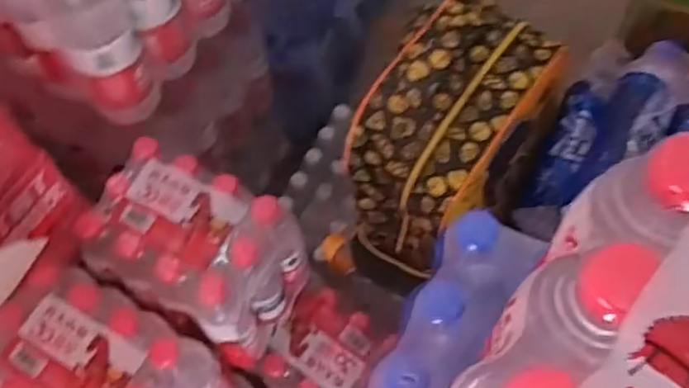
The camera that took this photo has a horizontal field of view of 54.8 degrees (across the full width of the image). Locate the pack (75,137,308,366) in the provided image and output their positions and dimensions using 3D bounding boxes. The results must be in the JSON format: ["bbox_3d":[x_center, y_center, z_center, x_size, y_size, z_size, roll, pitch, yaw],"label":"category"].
[{"bbox_3d":[-0.197,0.078,0.904,0.244,0.189,0.185,27,69,15],"label":"pack"}]

